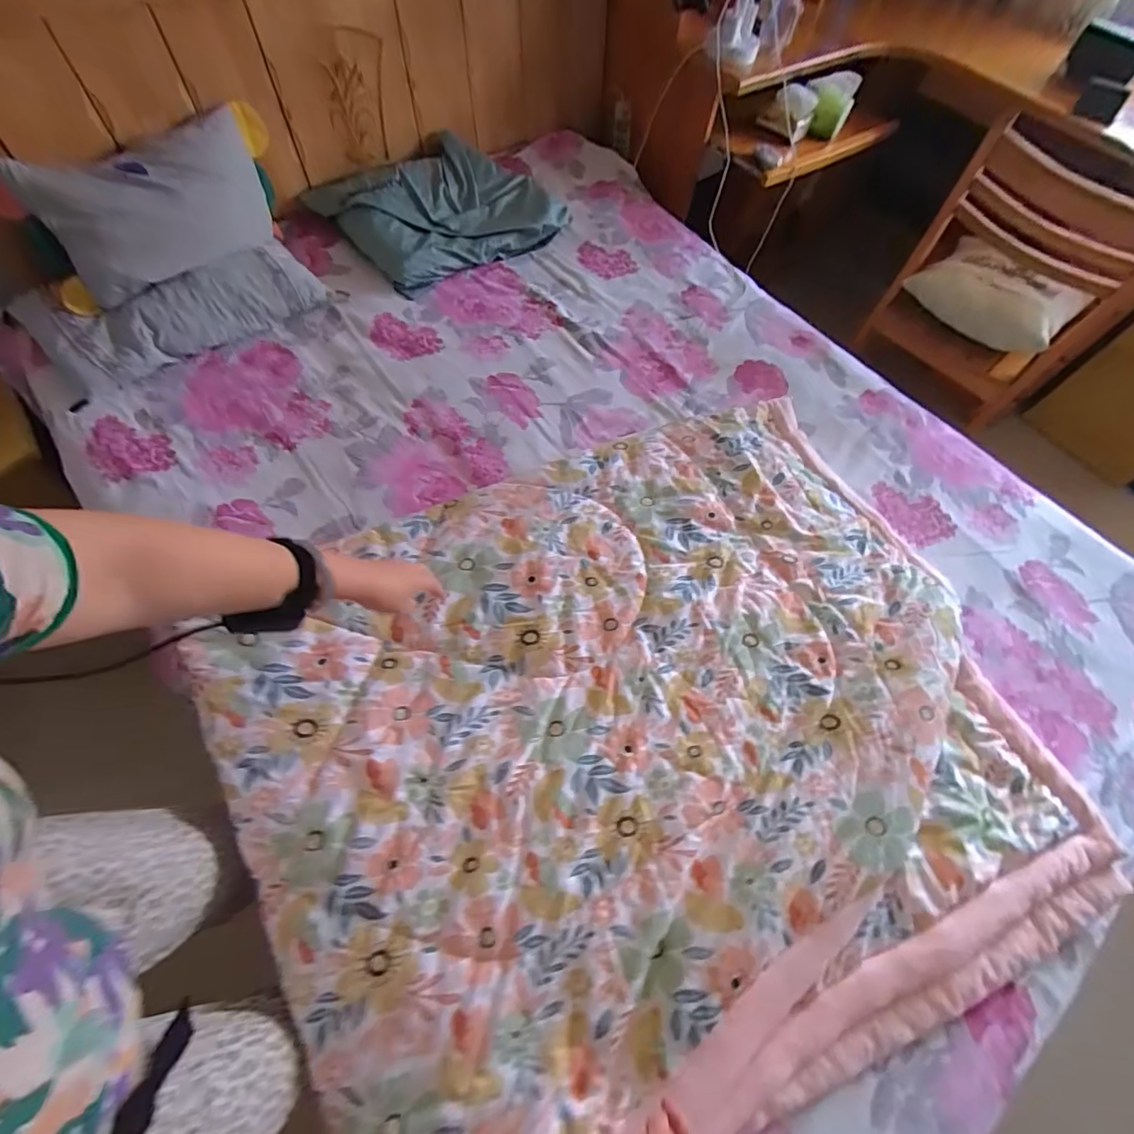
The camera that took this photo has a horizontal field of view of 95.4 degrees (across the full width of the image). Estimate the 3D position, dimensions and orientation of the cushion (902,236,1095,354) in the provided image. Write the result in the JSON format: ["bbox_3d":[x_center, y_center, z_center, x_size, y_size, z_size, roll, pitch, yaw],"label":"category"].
[{"bbox_3d":[1.051,-0.665,1.299,0.379,0.131,0.168,30,70,11],"label":"cushion"}]

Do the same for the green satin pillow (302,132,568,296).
[{"bbox_3d":[-0.264,-0.763,1.103,0.486,0.107,0.302,-29,71,-12],"label":"green satin pillow"}]

